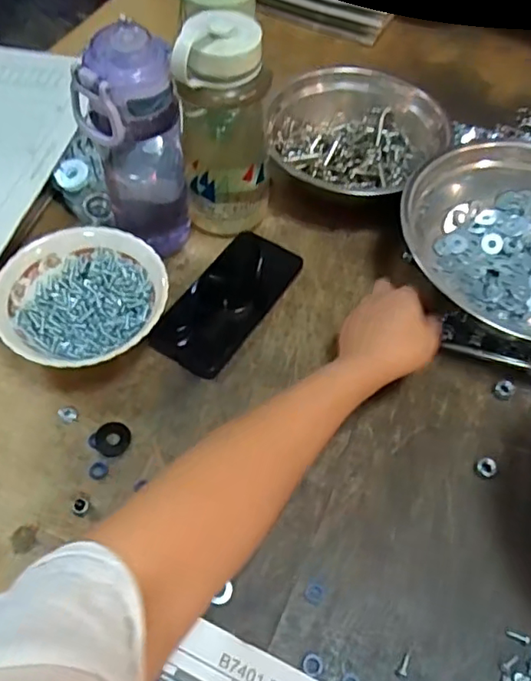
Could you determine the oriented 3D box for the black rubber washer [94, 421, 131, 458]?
[{"bbox_3d":[-0.129,0.083,0.479,0.028,0.004,0.031,10,58,5],"label":"black rubber washer"}]

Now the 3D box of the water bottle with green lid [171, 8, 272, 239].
[{"bbox_3d":[-0.036,-0.184,0.527,0.076,0.205,0.071,-1,57,-3],"label":"water bottle with green lid"}]

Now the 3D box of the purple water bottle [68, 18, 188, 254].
[{"bbox_3d":[-0.115,-0.165,0.514,0.082,0.210,0.079,-10,58,-8],"label":"purple water bottle"}]

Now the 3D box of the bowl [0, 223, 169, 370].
[{"bbox_3d":[-0.162,-0.030,0.517,0.141,0.058,0.139,1,57,-1],"label":"bowl"}]

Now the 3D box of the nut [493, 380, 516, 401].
[{"bbox_3d":[0.217,0.044,0.515,0.017,0.011,0.019,34,62,18],"label":"nut"}]

